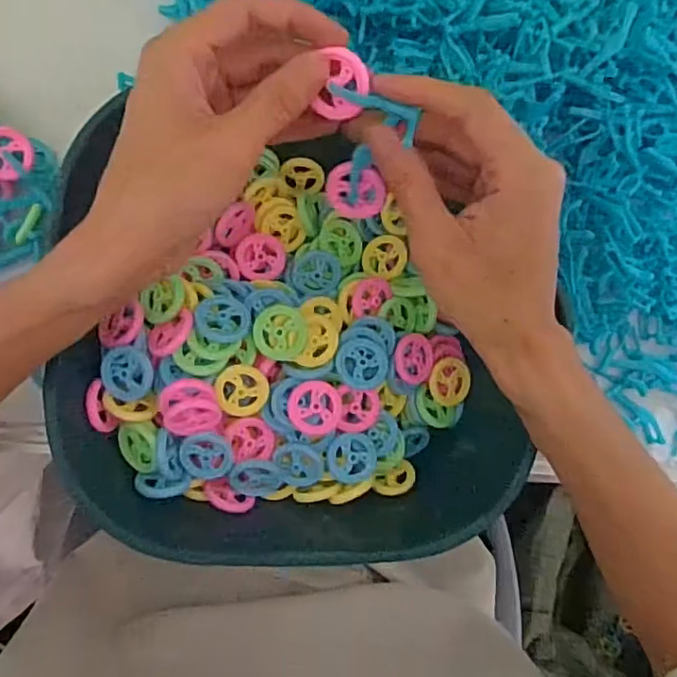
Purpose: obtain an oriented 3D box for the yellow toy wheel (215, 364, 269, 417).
[{"bbox_3d":[-0.053,0.029,0.331,0.028,0.008,0.028,0,88,-7],"label":"yellow toy wheel"}]

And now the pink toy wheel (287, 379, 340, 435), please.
[{"bbox_3d":[-0.013,0.038,0.330,0.029,0.005,0.029,0,88,-7],"label":"pink toy wheel"}]

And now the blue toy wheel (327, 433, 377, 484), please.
[{"bbox_3d":[0.008,0.069,0.348,0.029,0.007,0.028,0,88,-7],"label":"blue toy wheel"}]

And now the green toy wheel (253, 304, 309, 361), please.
[{"bbox_3d":[-0.031,-0.003,0.328,0.029,0.007,0.030,2,88,-6],"label":"green toy wheel"}]

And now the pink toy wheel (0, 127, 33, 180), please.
[{"bbox_3d":[-0.193,-0.107,0.348,0.028,0.004,0.030,3,83,-27],"label":"pink toy wheel"}]

